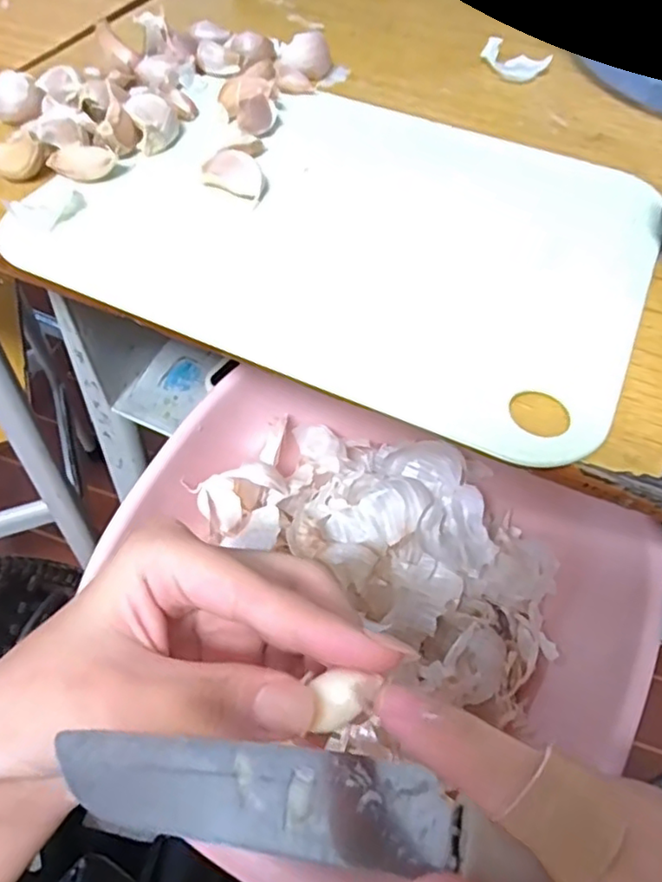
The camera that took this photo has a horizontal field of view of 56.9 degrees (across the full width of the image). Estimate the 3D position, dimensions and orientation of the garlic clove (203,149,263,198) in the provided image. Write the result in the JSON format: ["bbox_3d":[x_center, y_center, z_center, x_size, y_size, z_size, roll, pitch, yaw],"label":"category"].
[{"bbox_3d":[-0.042,-0.117,0.266,0.026,0.013,0.014,18,56,9],"label":"garlic clove"}]

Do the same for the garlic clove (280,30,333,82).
[{"bbox_3d":[-0.013,-0.211,0.335,0.027,0.019,0.017,2,55,-2],"label":"garlic clove"}]

